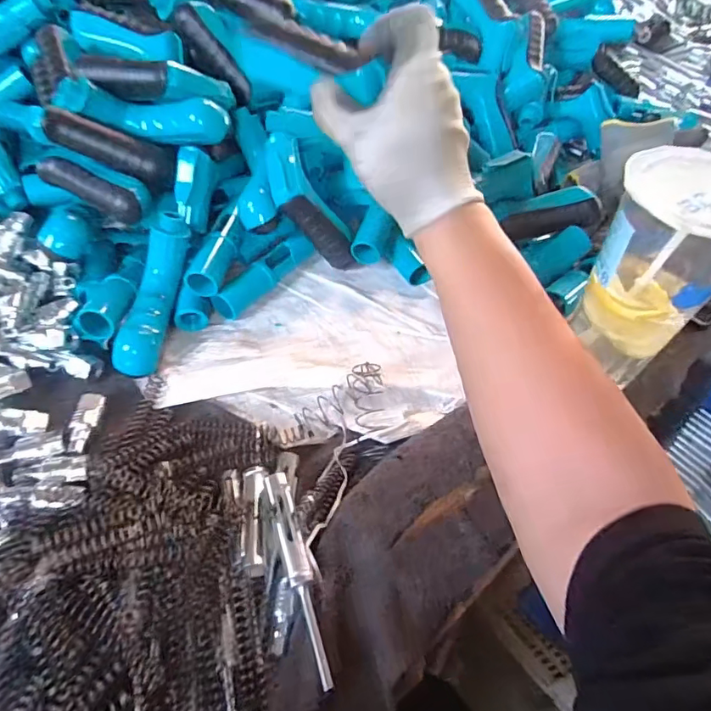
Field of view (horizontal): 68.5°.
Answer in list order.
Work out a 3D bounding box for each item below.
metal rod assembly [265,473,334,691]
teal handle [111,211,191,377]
[{"bbox_3d":[-0.035,0.135,0.330,0.015,0.012,0.131,-13,54,-15],"label":"metal rod assembly"},{"bbox_3d":[-0.178,-0.053,0.460,0.033,0.036,0.141,10,77,2],"label":"teal handle"}]

